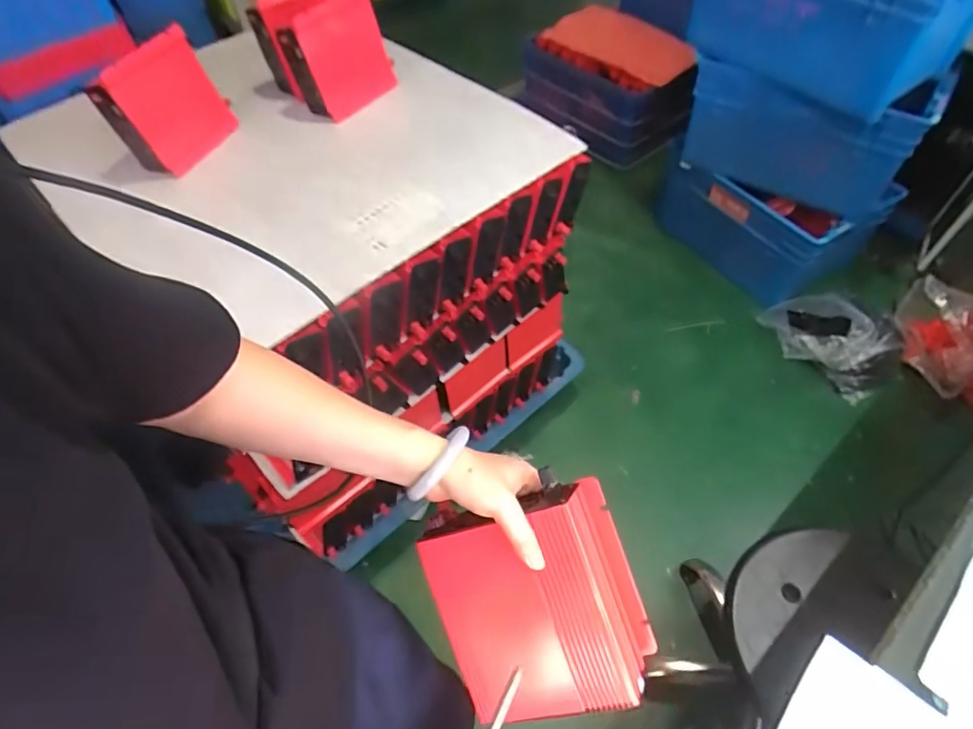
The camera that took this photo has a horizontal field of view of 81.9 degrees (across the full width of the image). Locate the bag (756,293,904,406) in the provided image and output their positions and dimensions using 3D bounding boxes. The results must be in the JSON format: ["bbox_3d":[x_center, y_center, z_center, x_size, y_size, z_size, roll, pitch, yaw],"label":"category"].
[{"bbox_3d":[0.909,-0.071,1.478,0.333,0.231,0.155,28,60,21],"label":"bag"}]

